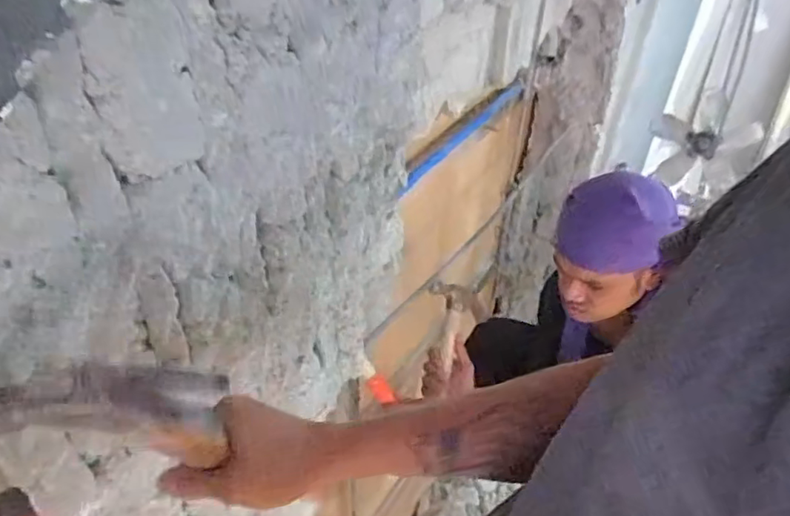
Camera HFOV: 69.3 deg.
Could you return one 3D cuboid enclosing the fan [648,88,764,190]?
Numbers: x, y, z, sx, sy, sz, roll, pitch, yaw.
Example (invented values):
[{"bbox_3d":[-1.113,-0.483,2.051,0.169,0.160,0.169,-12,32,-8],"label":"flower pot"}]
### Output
[{"bbox_3d":[0.913,-0.335,1.711,0.289,0.112,0.268,-4,78,19],"label":"fan"}]

